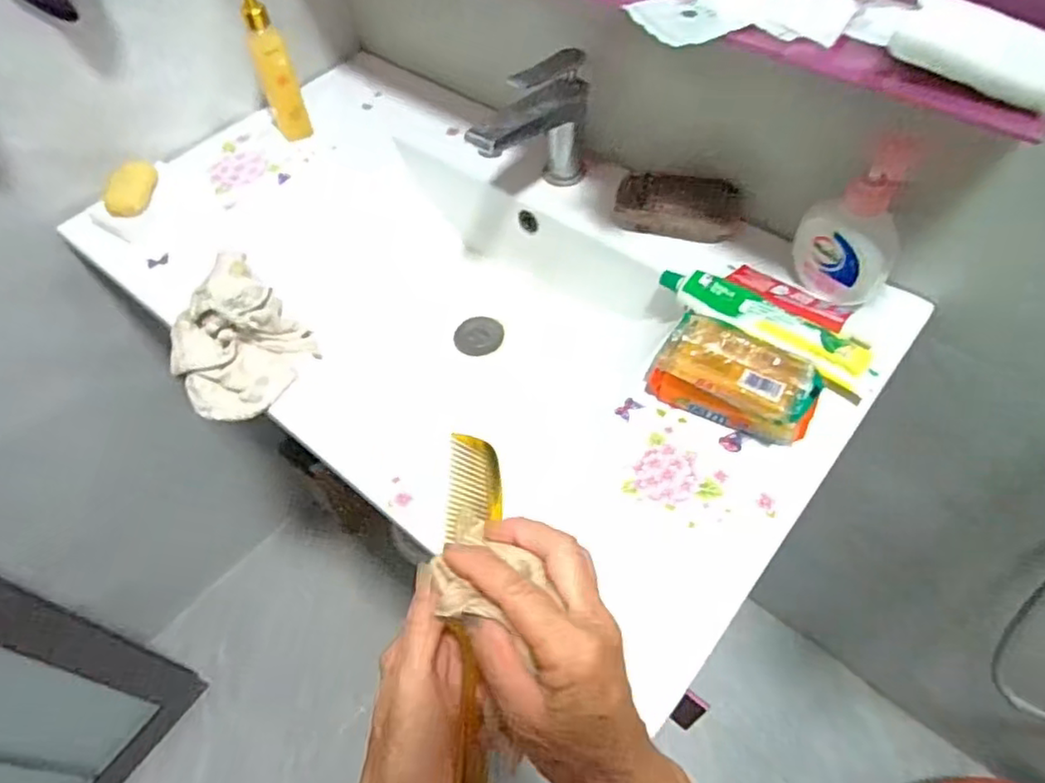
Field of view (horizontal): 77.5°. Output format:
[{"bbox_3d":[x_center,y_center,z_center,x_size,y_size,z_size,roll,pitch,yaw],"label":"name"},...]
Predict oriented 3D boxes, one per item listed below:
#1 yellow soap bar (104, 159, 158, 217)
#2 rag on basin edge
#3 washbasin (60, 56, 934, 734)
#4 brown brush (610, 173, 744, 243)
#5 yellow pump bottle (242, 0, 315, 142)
[{"bbox_3d":[-0.431,-0.227,0.719,0.042,0.021,0.075,4,62,10],"label":"yellow soap bar"},{"bbox_3d":[-0.263,-0.046,0.594,0.118,0.058,0.142,-39,63,-13],"label":"rag on basin edge"},{"bbox_3d":[-0.064,-0.096,0.707,0.776,0.156,0.435,34,71,23],"label":"washbasin"},{"bbox_3d":[0.159,-0.189,0.667,0.123,0.031,0.061,10,63,13],"label":"brown brush"},{"bbox_3d":[-0.279,-0.368,0.732,0.035,0.168,0.044,-4,61,6],"label":"yellow pump bottle"}]

